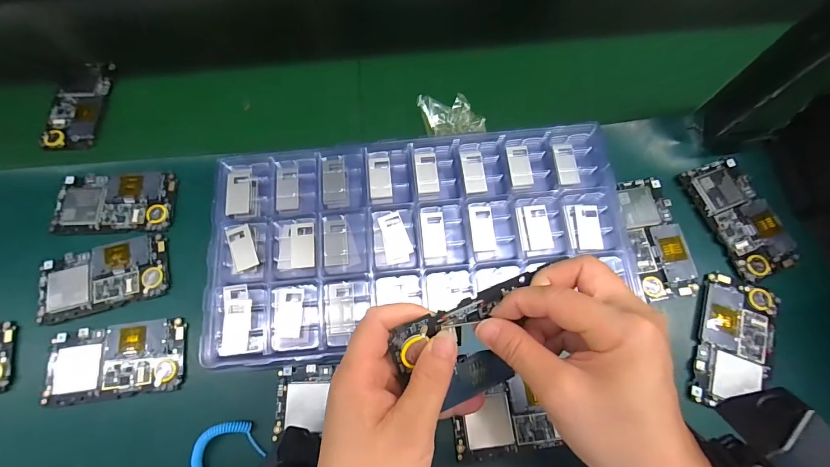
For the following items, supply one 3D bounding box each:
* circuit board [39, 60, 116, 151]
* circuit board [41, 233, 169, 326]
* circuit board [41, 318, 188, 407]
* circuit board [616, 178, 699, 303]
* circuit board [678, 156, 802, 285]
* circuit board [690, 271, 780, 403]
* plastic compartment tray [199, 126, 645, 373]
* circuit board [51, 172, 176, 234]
[{"bbox_3d":[-0.413,-0.162,0.447,0.062,0.010,0.126,0,70,1],"label":"circuit board"},{"bbox_3d":[-0.316,0.044,0.370,0.125,0.005,0.067,-15,71,-4],"label":"circuit board"},{"bbox_3d":[-0.285,0.121,0.346,0.126,0.004,0.066,-7,70,-2],"label":"circuit board"},{"bbox_3d":[0.247,0.003,0.374,0.056,0.009,0.124,-9,76,-3],"label":"circuit board"},{"bbox_3d":[0.336,-0.019,0.375,0.063,0.011,0.123,-19,77,-5],"label":"circuit board"},{"bbox_3d":[0.297,0.102,0.340,0.063,0.011,0.122,23,77,5],"label":"circuit board"},{"bbox_3d":[0.003,0.002,0.352,0.384,0.028,0.195,-5,76,-2],"label":"plastic compartment tray"},{"bbox_3d":[-0.324,-0.034,0.394,0.123,0.007,0.067,-3,70,0],"label":"circuit board"}]

